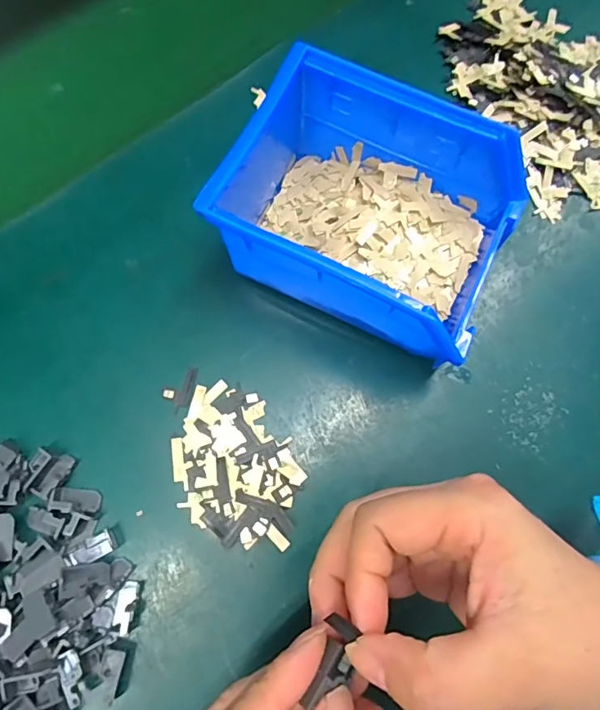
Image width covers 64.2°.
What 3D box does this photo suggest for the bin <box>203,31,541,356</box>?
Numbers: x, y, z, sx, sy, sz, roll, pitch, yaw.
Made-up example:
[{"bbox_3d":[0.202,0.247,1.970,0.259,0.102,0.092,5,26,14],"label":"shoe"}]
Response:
[{"bbox_3d":[0.036,-0.067,0.248,0.142,0.074,0.112,21,73,5],"label":"bin"}]

